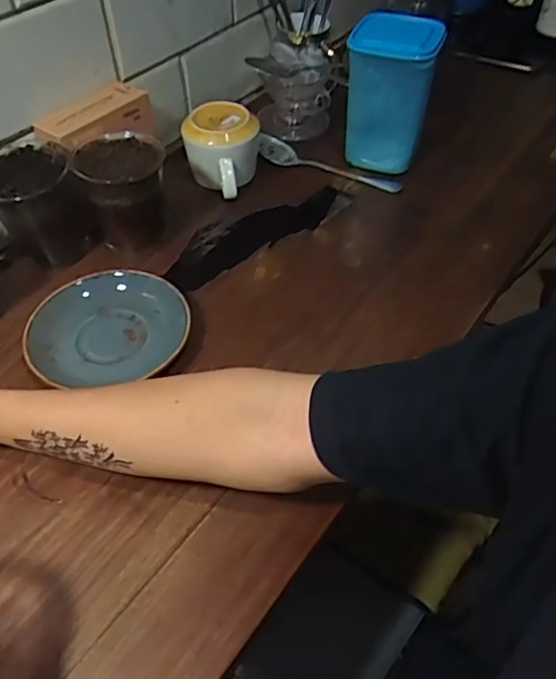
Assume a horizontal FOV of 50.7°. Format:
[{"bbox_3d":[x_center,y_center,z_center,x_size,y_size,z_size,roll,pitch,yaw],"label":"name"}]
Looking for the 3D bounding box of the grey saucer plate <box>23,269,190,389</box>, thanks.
[{"bbox_3d":[-0.152,-0.014,0.535,0.135,0.023,0.120,-6,49,-5],"label":"grey saucer plate"}]

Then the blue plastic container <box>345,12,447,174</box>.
[{"bbox_3d":[0.132,-0.290,0.695,0.088,0.157,0.108,11,49,9],"label":"blue plastic container"}]

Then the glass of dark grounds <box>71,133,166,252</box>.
[{"bbox_3d":[-0.155,-0.148,0.602,0.085,0.093,0.071,-14,50,-12],"label":"glass of dark grounds"}]

